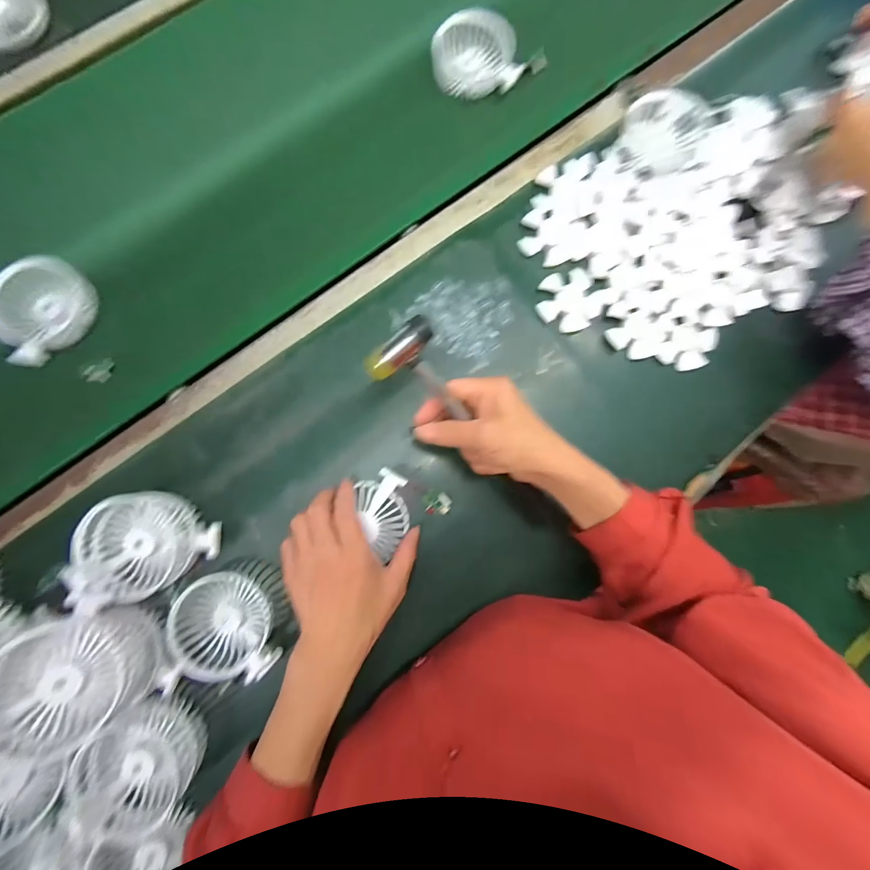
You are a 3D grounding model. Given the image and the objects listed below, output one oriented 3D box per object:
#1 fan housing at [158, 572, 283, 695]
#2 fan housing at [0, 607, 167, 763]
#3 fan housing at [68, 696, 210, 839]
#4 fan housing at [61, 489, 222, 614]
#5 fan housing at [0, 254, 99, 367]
[{"bbox_3d":[-0.204,0.187,0.372,0.097,0.035,0.093,-4,83,-3],"label":"fan housing"},{"bbox_3d":[-0.297,0.199,0.316,0.054,0.119,0.096,-19,91,29],"label":"fan housing"},{"bbox_3d":[-0.264,0.296,0.341,0.091,0.039,0.097,0,83,-3],"label":"fan housing"},{"bbox_3d":[-0.278,0.106,0.356,0.108,0.045,0.108,3,78,-16],"label":"fan housing"},{"bbox_3d":[-0.417,-0.133,0.400,0.088,0.028,0.108,29,82,1],"label":"fan housing"}]

